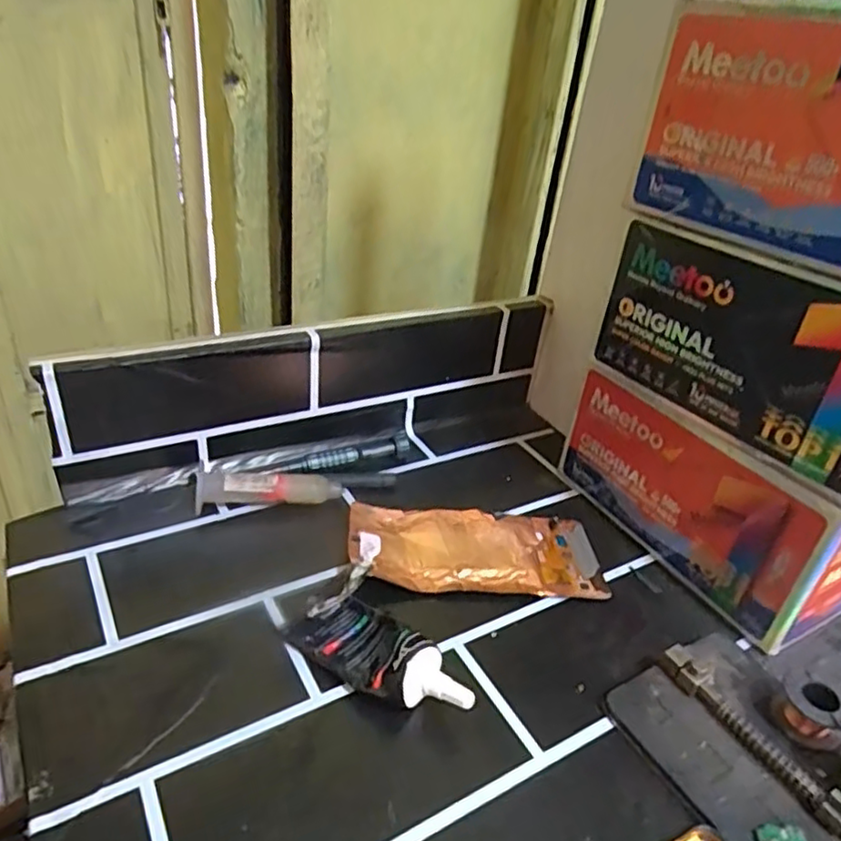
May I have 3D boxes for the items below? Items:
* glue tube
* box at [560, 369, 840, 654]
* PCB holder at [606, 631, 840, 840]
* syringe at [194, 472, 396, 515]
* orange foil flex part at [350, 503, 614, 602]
[{"bbox_3d":[-0.021,0.110,0.305,0.044,0.029,0.092,-23,43,-39],"label":"glue tube"},{"bbox_3d":[0.185,0.039,0.403,0.086,0.092,0.174,-12,37,-27],"label":"box"},{"bbox_3d":[0.155,0.151,0.281,0.083,0.022,0.125,-12,37,-28],"label":"PCB holder"},{"bbox_3d":[-0.078,0.039,0.413,0.125,0.020,0.021,-5,34,-19],"label":"syringe"},{"bbox_3d":[0.033,0.078,0.389,0.148,0.009,0.065,4,32,-5],"label":"orange foil flex part"}]

